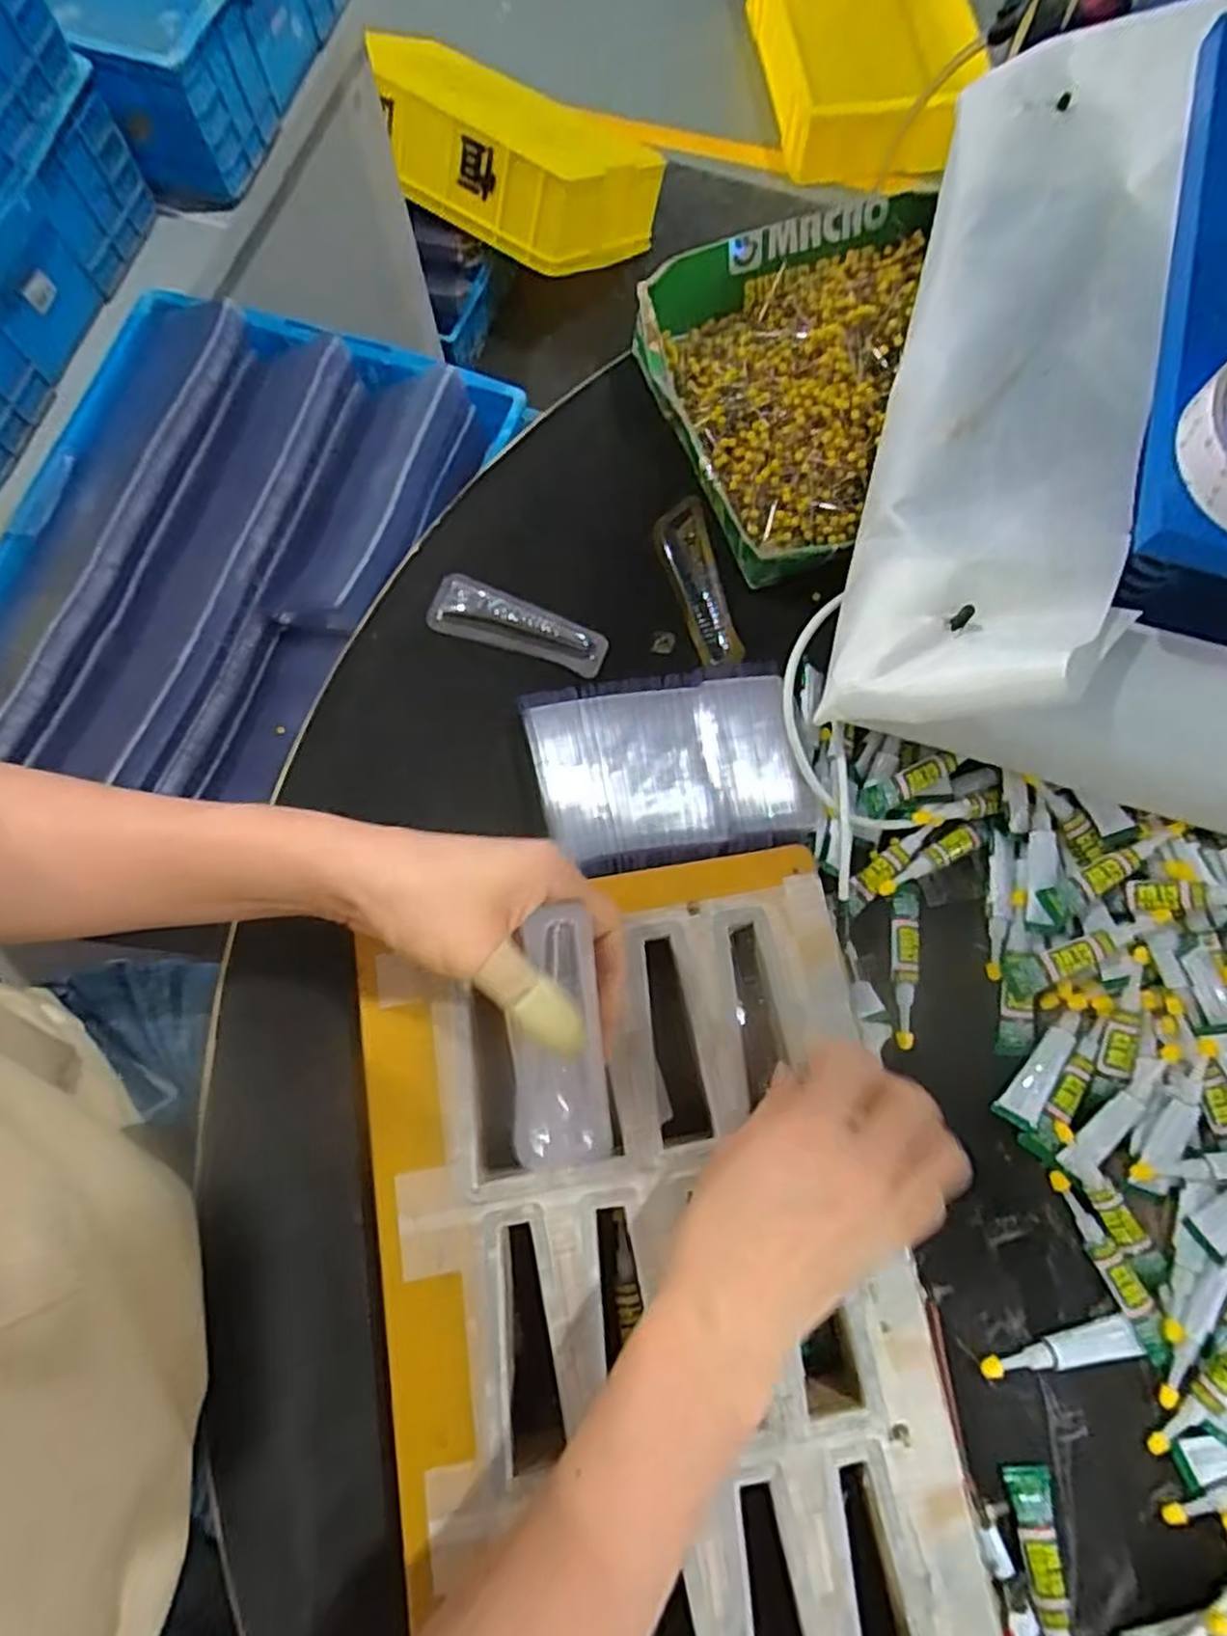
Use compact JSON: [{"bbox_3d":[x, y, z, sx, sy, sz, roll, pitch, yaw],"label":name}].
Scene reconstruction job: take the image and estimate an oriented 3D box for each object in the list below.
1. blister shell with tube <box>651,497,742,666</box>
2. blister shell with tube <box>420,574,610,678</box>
[{"bbox_3d":[0.050,-0.133,0.440,0.028,0.016,0.110,-14,76,-5],"label":"blister shell with tube"},{"bbox_3d":[-0.054,-0.111,0.440,0.103,0.019,0.031,19,76,4],"label":"blister shell with tube"}]

